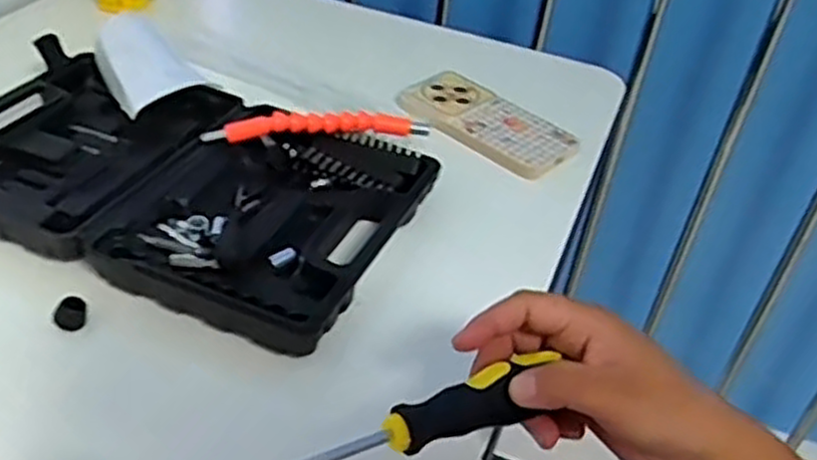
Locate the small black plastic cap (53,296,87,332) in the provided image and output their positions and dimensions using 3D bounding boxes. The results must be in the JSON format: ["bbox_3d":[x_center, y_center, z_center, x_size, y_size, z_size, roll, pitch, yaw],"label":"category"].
[{"bbox_3d":[-0.201,0.051,0.468,0.017,0.017,0.014,-7,41,-16],"label":"small black plastic cap"}]

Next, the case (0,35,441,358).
[{"bbox_3d":[-0.174,-0.041,0.565,0.338,0.037,0.207,18,40,14],"label":"case"}]

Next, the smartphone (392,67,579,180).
[{"bbox_3d":[0.067,-0.095,0.680,0.153,0.016,0.076,31,45,27],"label":"smartphone"}]

